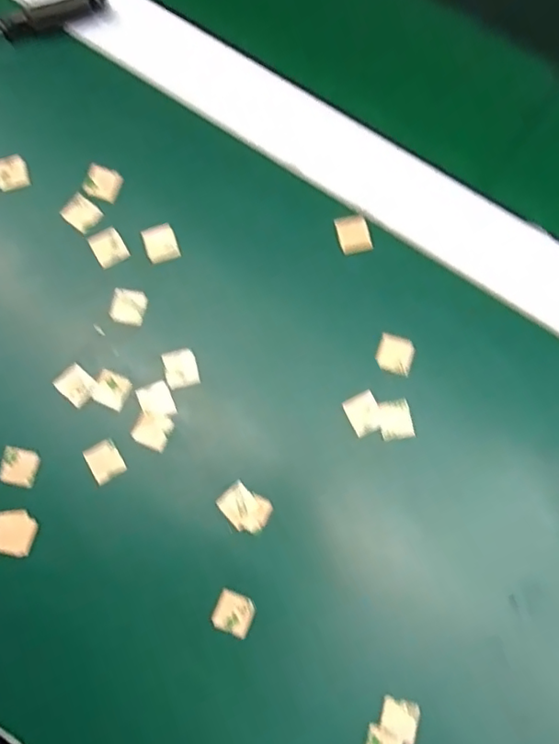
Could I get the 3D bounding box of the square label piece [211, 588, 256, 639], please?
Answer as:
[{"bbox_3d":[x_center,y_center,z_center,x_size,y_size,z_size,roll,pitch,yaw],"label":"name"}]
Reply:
[{"bbox_3d":[-0.021,0.111,0.263,0.018,0.004,0.017,21,78,6],"label":"square label piece"}]

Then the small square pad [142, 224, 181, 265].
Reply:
[{"bbox_3d":[-0.061,-0.067,0.296,0.016,0.004,0.018,-18,77,-3],"label":"small square pad"}]

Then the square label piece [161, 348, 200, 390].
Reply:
[{"bbox_3d":[-0.049,-0.001,0.287,0.016,0.006,0.019,-15,77,-2],"label":"square label piece"}]

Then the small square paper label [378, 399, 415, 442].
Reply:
[{"bbox_3d":[0.056,0.023,0.278,0.015,0.004,0.019,-7,78,-2],"label":"small square paper label"}]

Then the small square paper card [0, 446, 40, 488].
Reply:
[{"bbox_3d":[-0.126,0.046,0.277,0.017,0.004,0.017,15,78,4],"label":"small square paper card"}]

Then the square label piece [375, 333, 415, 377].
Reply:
[{"bbox_3d":[0.057,-0.008,0.285,0.018,0.004,0.017,17,88,-3],"label":"square label piece"}]

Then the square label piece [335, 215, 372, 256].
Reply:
[{"bbox_3d":[0.038,-0.071,0.296,0.017,0.004,0.020,-13,83,-7],"label":"square label piece"}]

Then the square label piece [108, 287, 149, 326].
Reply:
[{"bbox_3d":[-0.076,-0.033,0.293,0.017,0.006,0.016,10,77,3],"label":"square label piece"}]

